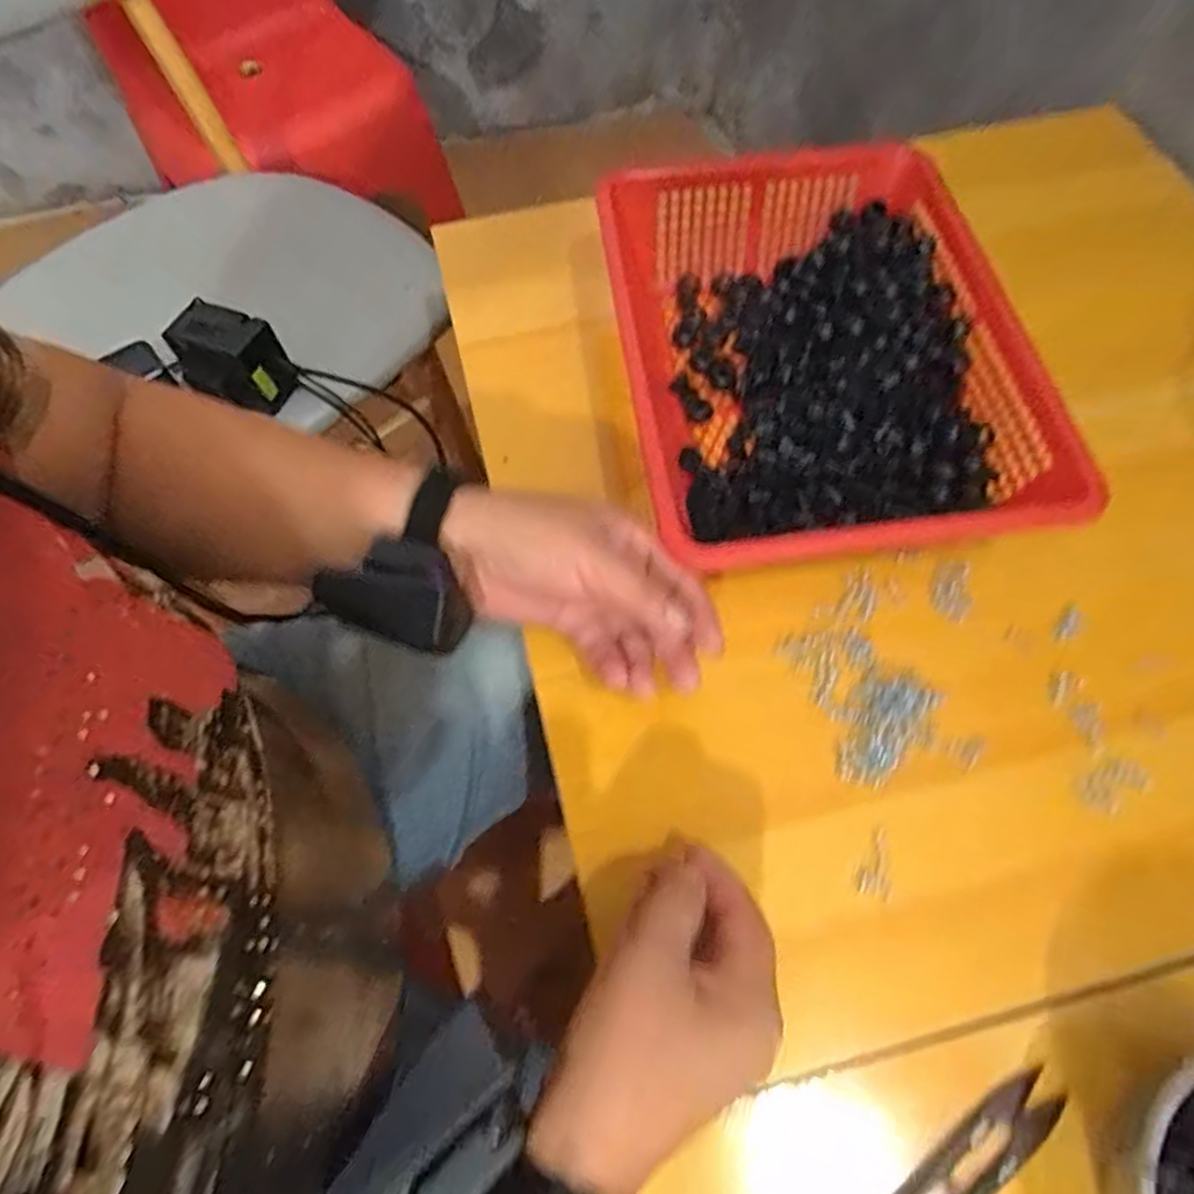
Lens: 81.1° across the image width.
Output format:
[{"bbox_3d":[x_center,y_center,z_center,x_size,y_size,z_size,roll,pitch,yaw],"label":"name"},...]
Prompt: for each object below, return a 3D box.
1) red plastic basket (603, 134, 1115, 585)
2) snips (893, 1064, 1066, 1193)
[{"bbox_3d":[0.136,-0.151,0.438,0.221,0.068,0.300,-8,65,-1],"label":"red plastic basket"},{"bbox_3d":[0.152,0.233,0.284,0.100,0.010,0.024,-34,68,-12],"label":"snips"}]

